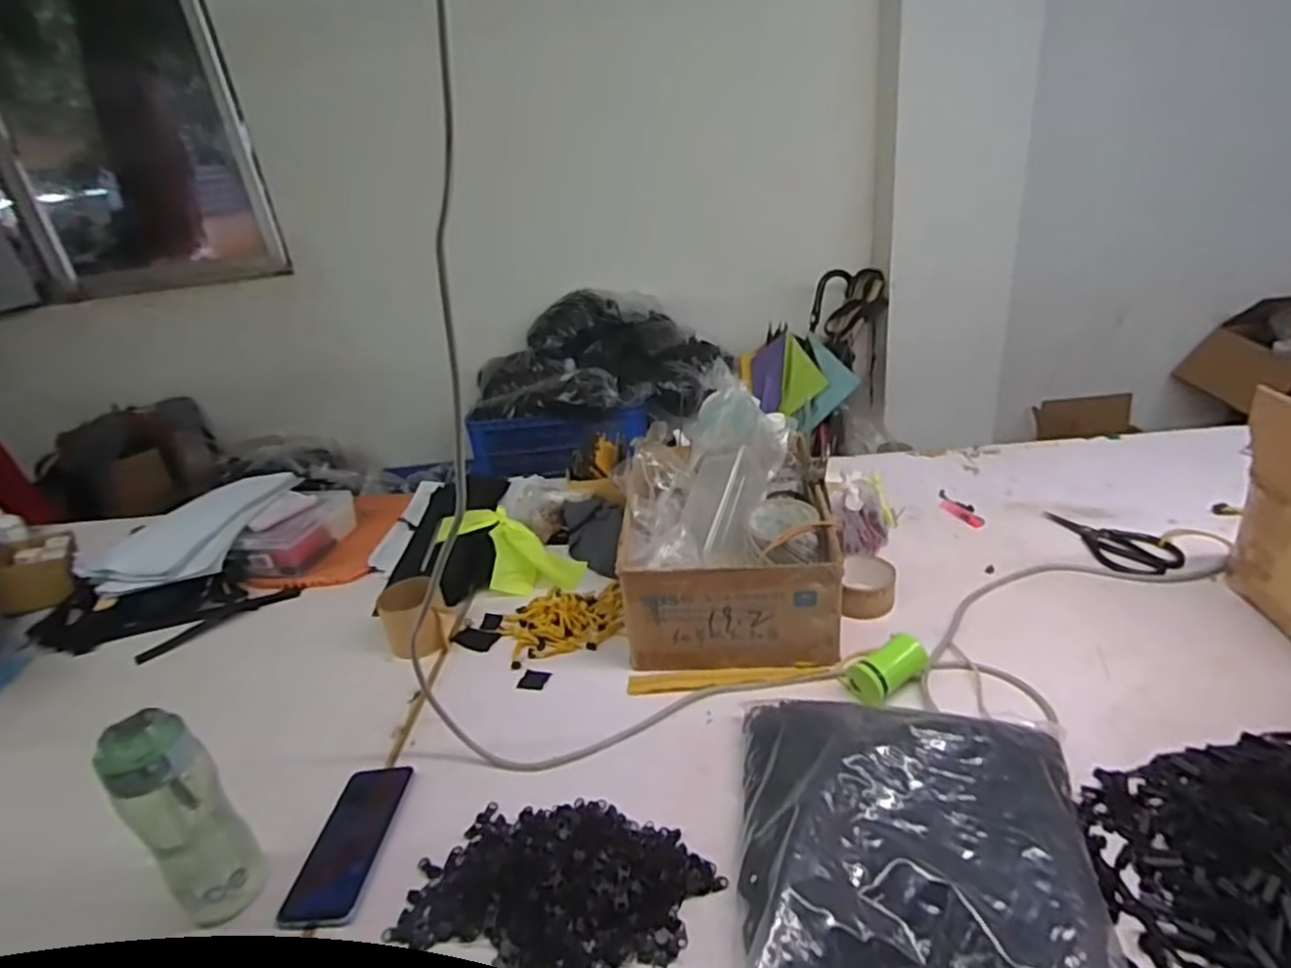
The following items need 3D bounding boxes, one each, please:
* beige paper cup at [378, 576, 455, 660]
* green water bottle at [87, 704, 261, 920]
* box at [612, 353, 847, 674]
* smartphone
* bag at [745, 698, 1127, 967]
[{"bbox_3d":[-0.303,0.180,0.912,0.086,0.083,0.066,-19,29,-21],"label":"beige paper cup"},{"bbox_3d":[-0.398,0.289,0.598,0.062,0.210,0.064,-25,32,-30],"label":"green water bottle"},{"bbox_3d":[0.109,0.057,0.907,0.255,0.229,0.296,-3,27,8],"label":"box"},{"bbox_3d":[-0.283,0.343,0.661,0.072,0.010,0.158,-5,27,6],"label":"smartphone"},{"bbox_3d":[0.214,0.307,0.540,0.271,0.088,0.323,0,28,15],"label":"bag"}]

